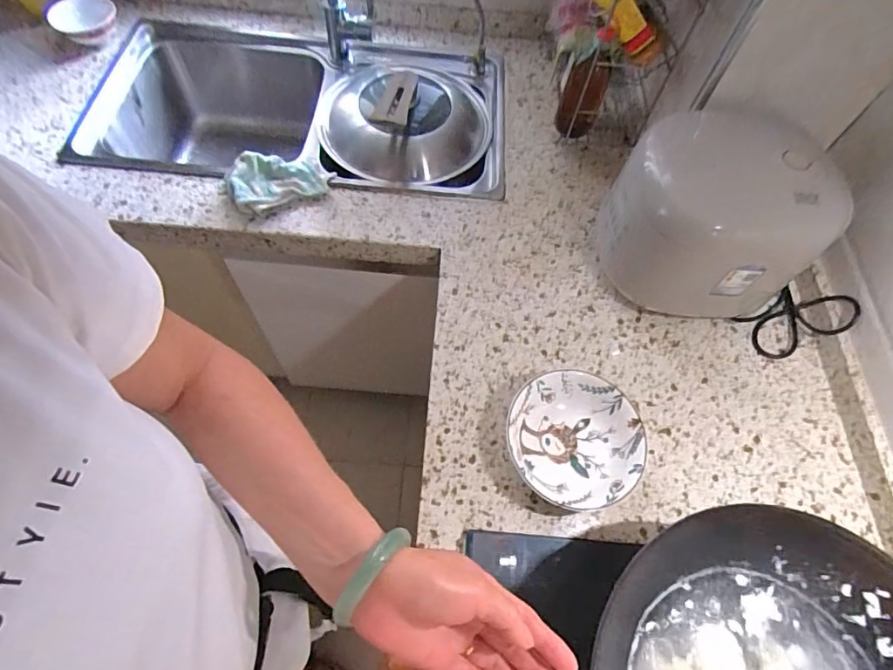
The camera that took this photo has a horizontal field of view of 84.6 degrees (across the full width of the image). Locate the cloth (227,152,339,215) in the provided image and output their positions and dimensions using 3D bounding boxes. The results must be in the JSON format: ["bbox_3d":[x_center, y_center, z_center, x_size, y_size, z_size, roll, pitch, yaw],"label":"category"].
[{"bbox_3d":[-0.273,-0.258,0.807,0.166,0.043,0.097,-23,66,-15],"label":"cloth"}]

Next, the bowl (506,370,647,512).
[{"bbox_3d":[0.161,0.134,0.628,0.164,0.053,0.166,2,62,-3],"label":"bowl"}]

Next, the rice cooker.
[{"bbox_3d":[0.354,-0.163,0.700,0.223,0.229,0.208,2,62,-3],"label":"rice cooker"}]

